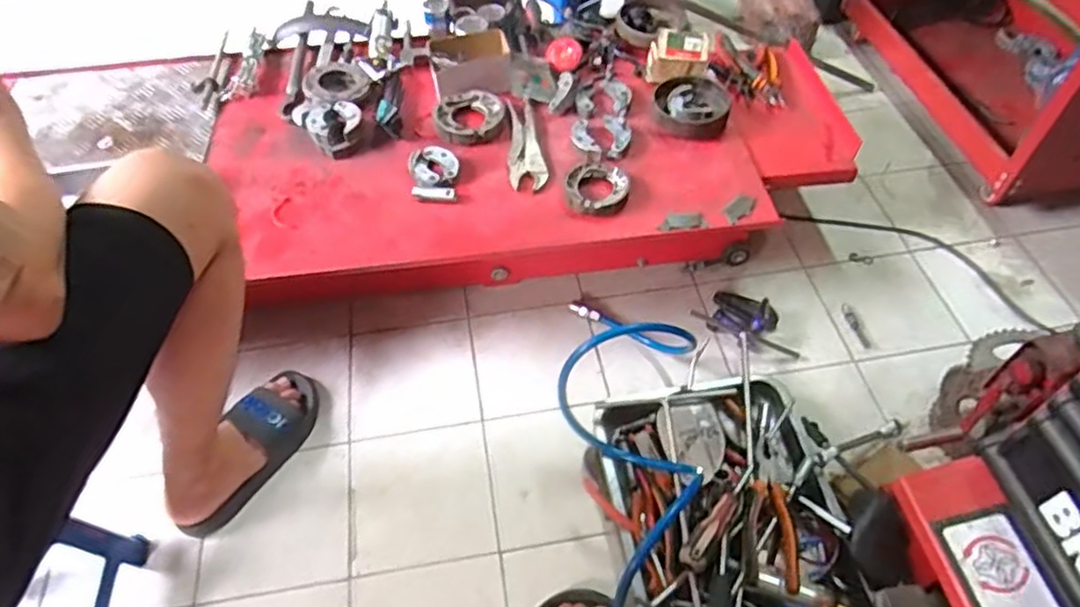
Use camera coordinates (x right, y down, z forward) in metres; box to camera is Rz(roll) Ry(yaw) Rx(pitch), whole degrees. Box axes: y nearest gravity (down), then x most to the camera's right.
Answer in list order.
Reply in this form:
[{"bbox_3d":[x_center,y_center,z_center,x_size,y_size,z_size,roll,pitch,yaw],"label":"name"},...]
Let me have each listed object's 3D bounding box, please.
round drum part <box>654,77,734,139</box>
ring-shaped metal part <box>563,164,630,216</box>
[{"bbox_3d":[0.259,-0.335,1.154,0.126,0.043,0.122,-1,52,1],"label":"round drum part"},{"bbox_3d":[0.088,-0.177,1.046,0.098,0.020,0.100,5,53,6],"label":"ring-shaped metal part"}]

